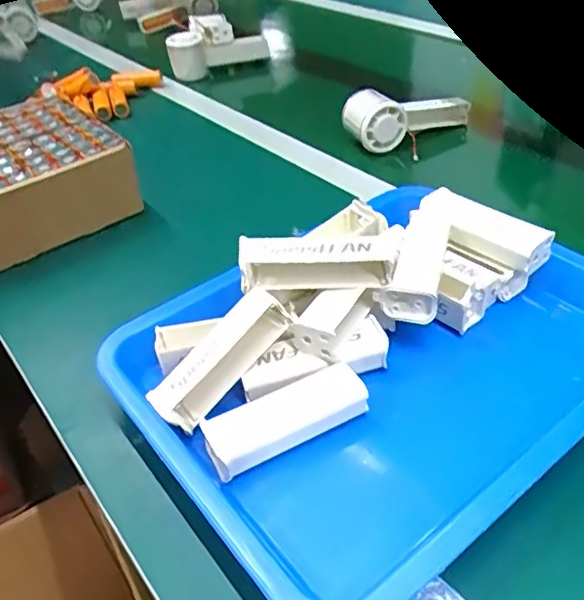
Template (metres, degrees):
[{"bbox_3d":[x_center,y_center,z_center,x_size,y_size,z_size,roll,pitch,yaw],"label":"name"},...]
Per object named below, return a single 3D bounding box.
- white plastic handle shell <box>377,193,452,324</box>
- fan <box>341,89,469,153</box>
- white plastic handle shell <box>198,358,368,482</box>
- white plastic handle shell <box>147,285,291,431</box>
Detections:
[{"bbox_3d":[0.099,-0.036,0.443,0.035,0.024,0.133,10,43,19],"label":"white plastic handle shell"},{"bbox_3d":[0.137,-0.229,0.710,0.165,0.051,0.063,-25,43,-21],"label":"fan"},{"bbox_3d":[-0.004,0.073,0.366,0.102,0.019,0.033,-22,42,-18],"label":"white plastic handle shell"},{"bbox_3d":[-0.045,0.037,0.382,0.101,0.023,0.029,-46,51,-13],"label":"white plastic handle shell"}]

